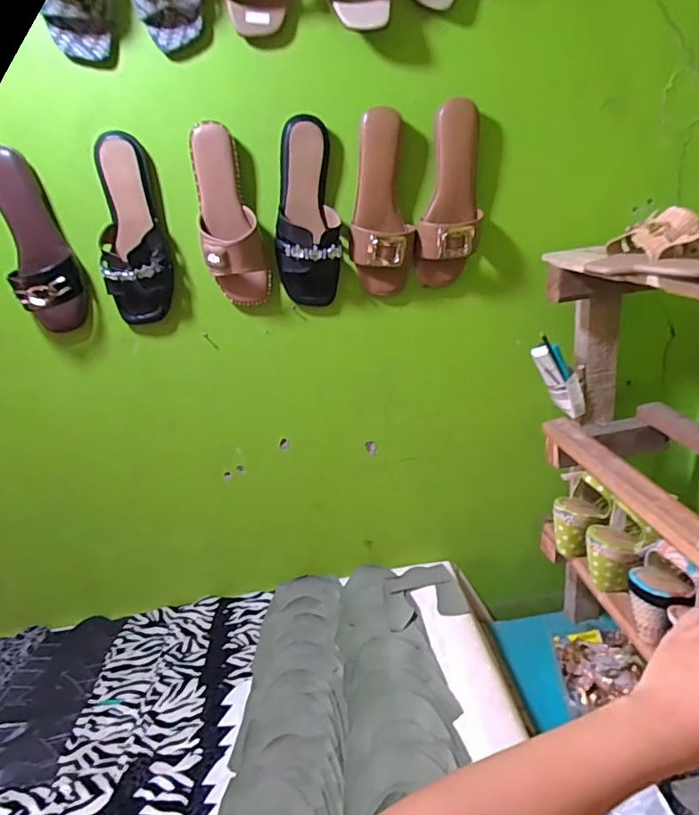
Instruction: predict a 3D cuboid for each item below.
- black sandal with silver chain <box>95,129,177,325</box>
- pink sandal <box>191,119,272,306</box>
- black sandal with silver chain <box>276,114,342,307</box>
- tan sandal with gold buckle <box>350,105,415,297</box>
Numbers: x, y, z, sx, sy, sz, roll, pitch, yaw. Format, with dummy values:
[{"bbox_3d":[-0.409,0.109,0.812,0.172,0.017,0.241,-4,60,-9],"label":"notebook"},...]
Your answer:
[{"bbox_3d":[-0.307,-0.247,0.728,0.096,0.241,0.058,-15,23,-21],"label":"black sandal with silver chain"},{"bbox_3d":[-0.168,-0.264,0.722,0.084,0.234,0.050,-9,22,-7],"label":"pink sandal"},{"bbox_3d":[-0.063,-0.268,0.737,0.095,0.237,0.051,-8,22,-2],"label":"black sandal with silver chain"},{"bbox_3d":[0.043,-0.287,0.743,0.085,0.241,0.044,-8,22,-3],"label":"tan sandal with gold buckle"}]

